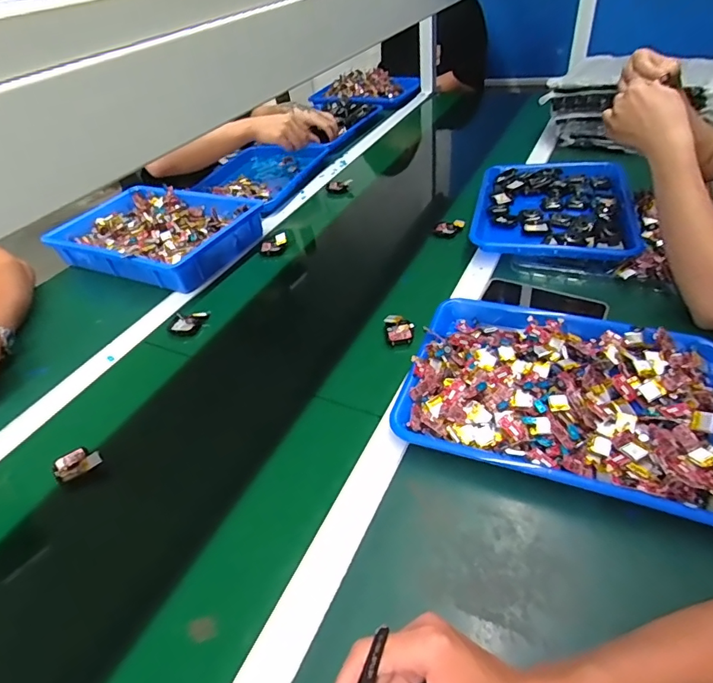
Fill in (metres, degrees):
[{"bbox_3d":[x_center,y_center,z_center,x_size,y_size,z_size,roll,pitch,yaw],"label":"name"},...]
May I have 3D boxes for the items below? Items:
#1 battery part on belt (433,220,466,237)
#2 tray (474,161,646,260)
[{"bbox_3d":[0.170,-0.210,0.857,0.056,0.021,0.028,3,41,14],"label":"battery part on belt"},{"bbox_3d":[0.351,-0.246,0.835,0.257,0.051,0.329,7,42,18],"label":"tray"}]

